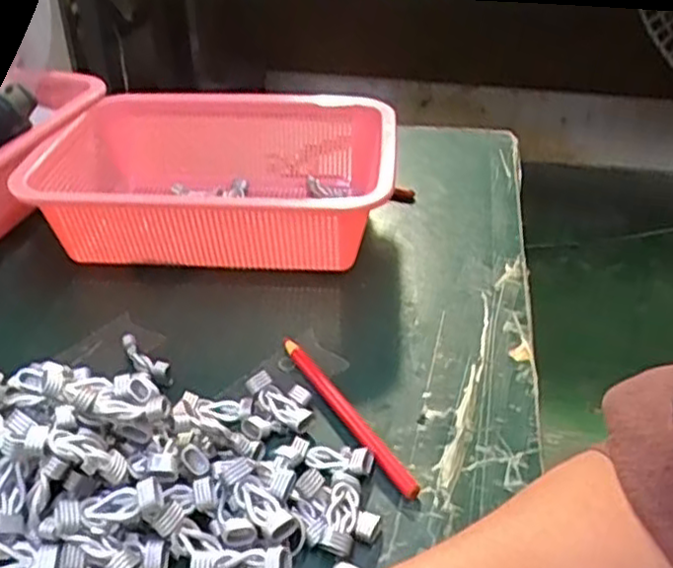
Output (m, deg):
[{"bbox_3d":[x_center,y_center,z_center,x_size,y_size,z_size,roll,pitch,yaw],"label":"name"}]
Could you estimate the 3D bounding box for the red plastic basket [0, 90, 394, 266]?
[{"bbox_3d":[-0.083,-0.087,0.580,0.261,0.083,0.218,6,35,9],"label":"red plastic basket"}]

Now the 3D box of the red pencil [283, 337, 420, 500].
[{"bbox_3d":[0.003,0.072,0.413,0.011,0.011,0.142,-19,39,-25],"label":"red pencil"}]

